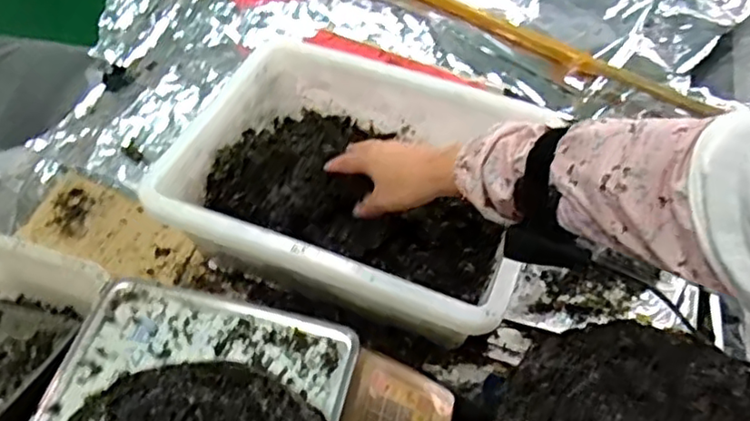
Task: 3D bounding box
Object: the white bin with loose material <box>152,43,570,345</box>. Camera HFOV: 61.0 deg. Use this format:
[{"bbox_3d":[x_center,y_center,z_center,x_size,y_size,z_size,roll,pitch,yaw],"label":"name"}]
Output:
[{"bbox_3d":[-0.016,-0.022,0.685,0.352,0.138,0.273,18,57,14],"label":"white bin with loose material"}]

